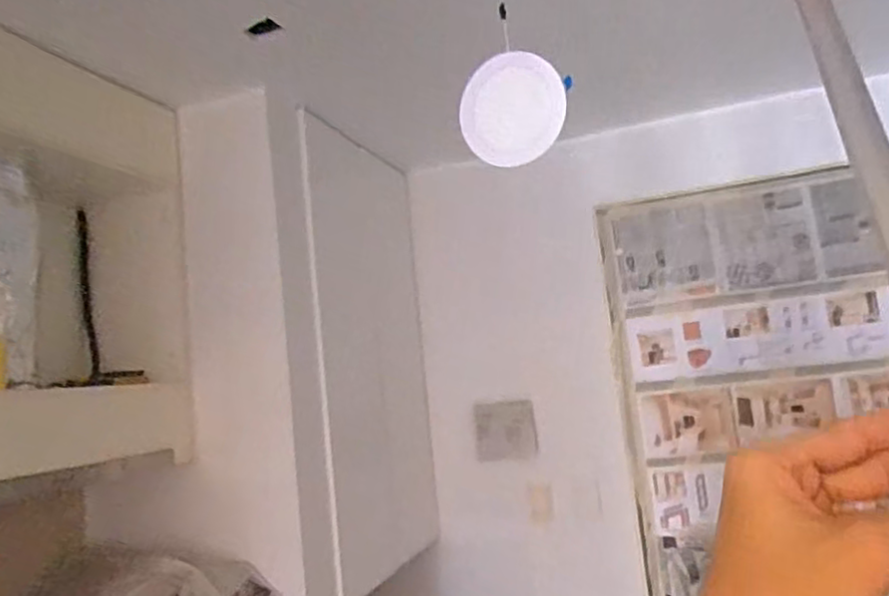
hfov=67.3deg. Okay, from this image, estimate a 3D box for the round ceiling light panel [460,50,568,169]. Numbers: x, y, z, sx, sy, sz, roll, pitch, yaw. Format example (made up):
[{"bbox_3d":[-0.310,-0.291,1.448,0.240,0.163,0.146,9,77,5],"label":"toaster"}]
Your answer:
[{"bbox_3d":[0.099,-0.277,0.981,0.154,0.152,0.033,-8,-8,20],"label":"round ceiling light panel"}]

